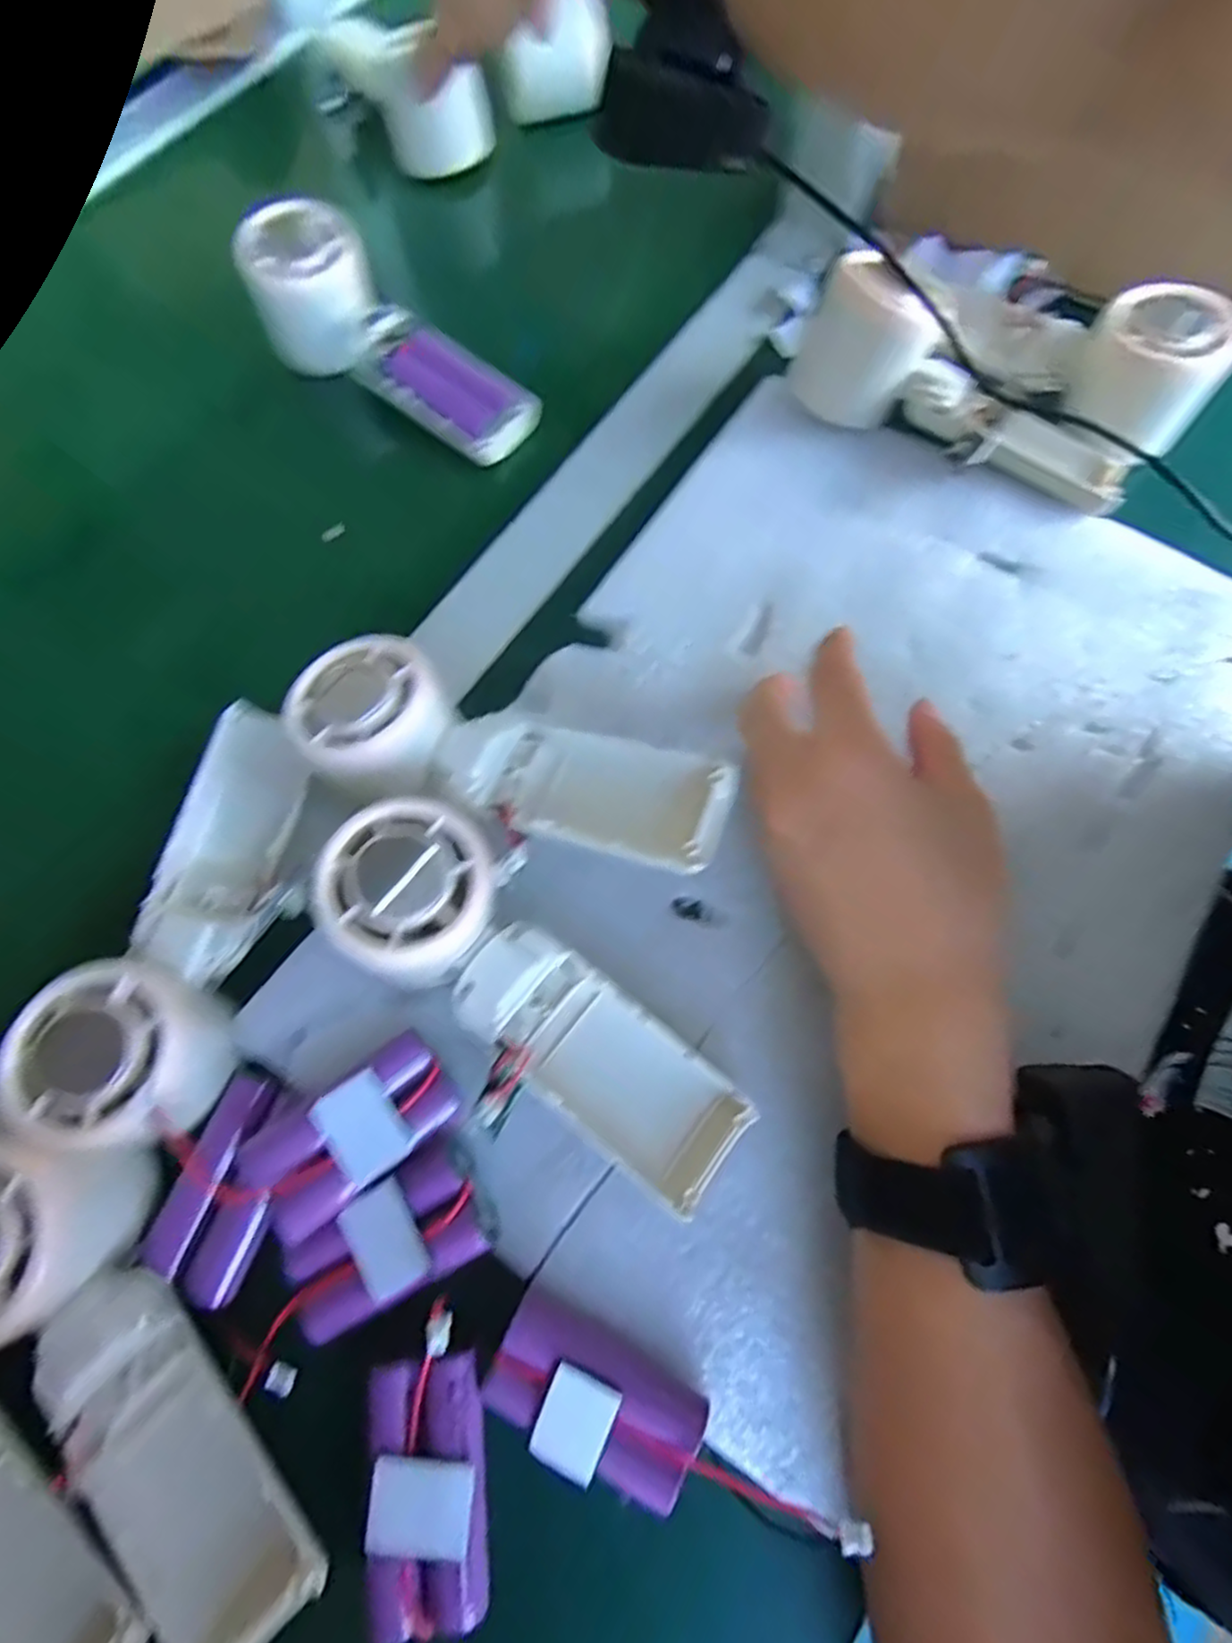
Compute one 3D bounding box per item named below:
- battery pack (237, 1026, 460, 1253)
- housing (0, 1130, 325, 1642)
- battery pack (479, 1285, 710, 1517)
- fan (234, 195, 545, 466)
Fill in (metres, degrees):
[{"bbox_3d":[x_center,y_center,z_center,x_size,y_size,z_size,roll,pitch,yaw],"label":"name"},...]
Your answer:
[{"bbox_3d":[-0.087,0.104,0.240,0.063,0.023,0.035,-33,73,-10],"label":"battery pack"},{"bbox_3d":[-0.150,0.167,0.215,0.063,0.032,0.163,-36,86,-12],"label":"housing"},{"bbox_3d":[-0.008,0.179,0.218,0.065,0.014,0.036,27,73,10],"label":"battery pack"},{"bbox_3d":[-0.118,-0.249,0.376,0.169,0.052,0.061,37,73,-1],"label":"fan"}]

